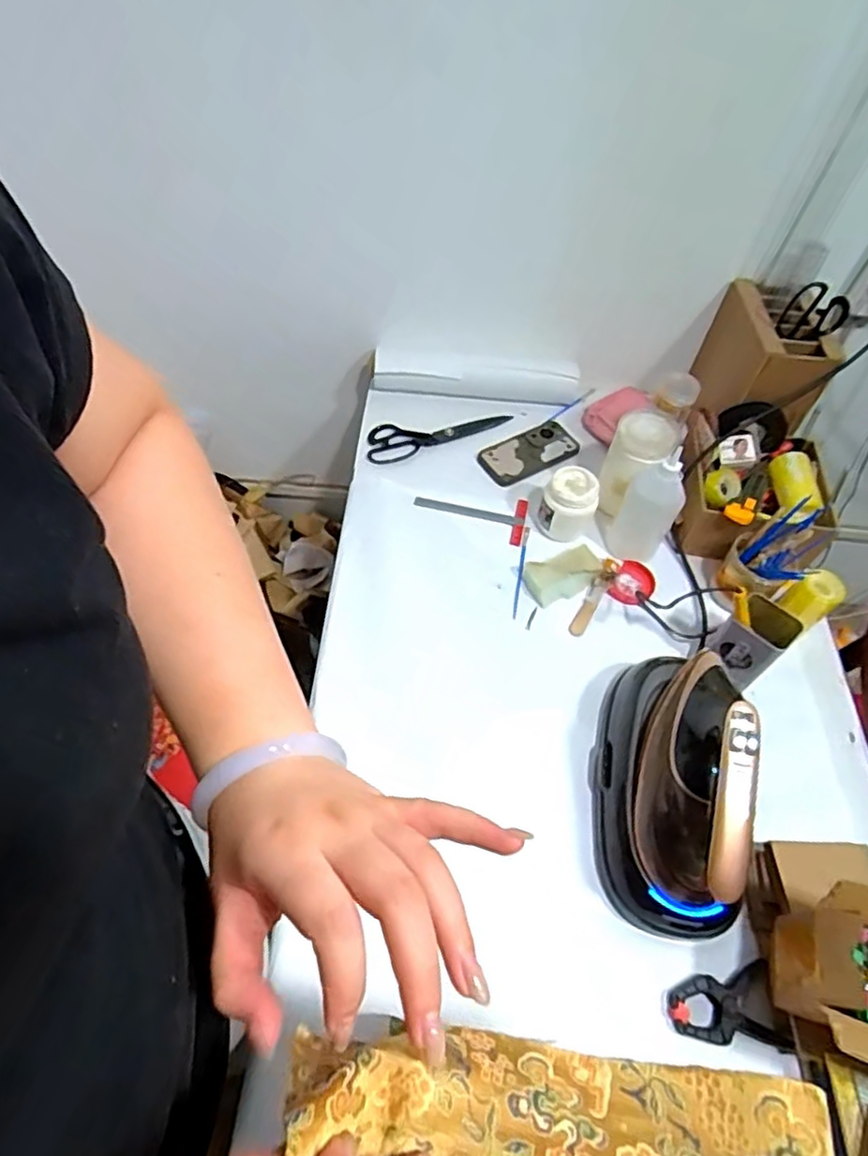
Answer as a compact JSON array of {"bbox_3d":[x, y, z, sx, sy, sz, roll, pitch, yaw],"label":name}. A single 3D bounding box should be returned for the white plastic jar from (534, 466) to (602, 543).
[{"bbox_3d":[0.195,-0.108,0.947,0.079,0.091,0.071,21,57,10],"label":"white plastic jar"}]

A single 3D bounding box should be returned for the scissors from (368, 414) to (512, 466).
[{"bbox_3d":[0.010,-0.246,1.076,0.249,0.019,0.067,-16,58,-14],"label":"scissors"}]

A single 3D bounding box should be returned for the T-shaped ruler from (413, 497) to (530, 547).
[{"bbox_3d":[0.055,-0.102,0.990,0.169,0.007,0.081,13,56,5],"label":"T-shaped ruler"}]

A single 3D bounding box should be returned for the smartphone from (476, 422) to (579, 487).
[{"bbox_3d":[0.157,-0.206,1.060,0.162,0.019,0.082,-27,61,-20],"label":"smartphone"}]

